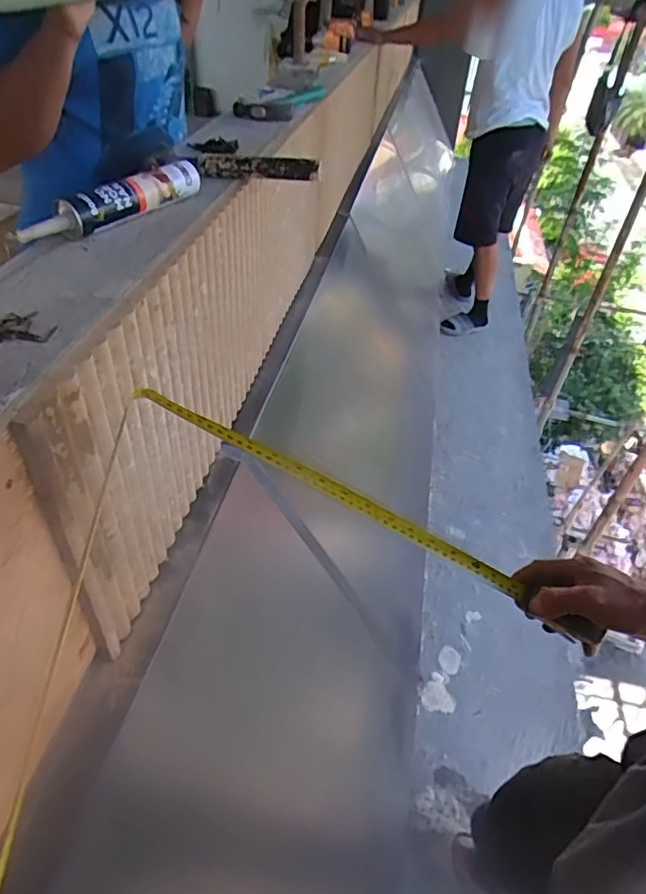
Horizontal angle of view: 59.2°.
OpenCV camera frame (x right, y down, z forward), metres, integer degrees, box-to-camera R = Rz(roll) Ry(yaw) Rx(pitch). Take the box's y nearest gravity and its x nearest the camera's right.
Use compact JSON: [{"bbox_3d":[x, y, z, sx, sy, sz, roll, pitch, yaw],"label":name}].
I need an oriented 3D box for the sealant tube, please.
[{"bbox_3d":[-0.273,-0.326,0.751,0.044,0.044,0.298,29,47,24],"label":"sealant tube"}]

